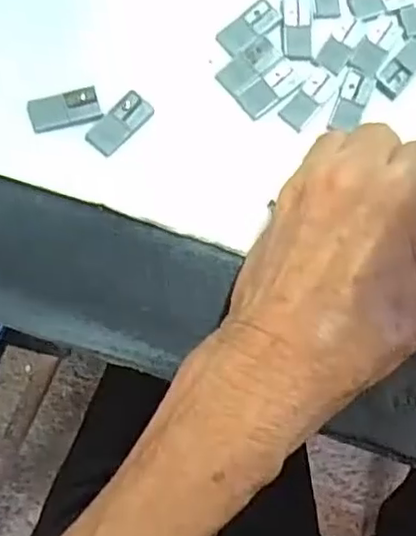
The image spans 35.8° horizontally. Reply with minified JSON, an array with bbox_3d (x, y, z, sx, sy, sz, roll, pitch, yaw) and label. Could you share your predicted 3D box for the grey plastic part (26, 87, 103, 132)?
[{"bbox_3d":[-0.057,-0.063,0.258,0.027,0.006,0.013,-14,82,-9],"label":"grey plastic part"}]

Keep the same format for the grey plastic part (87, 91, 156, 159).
[{"bbox_3d":[-0.035,-0.058,0.258,0.014,0.004,0.029,42,78,2],"label":"grey plastic part"}]

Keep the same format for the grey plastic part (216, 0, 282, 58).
[{"bbox_3d":[0.018,-0.102,0.274,0.028,0.004,0.013,-41,87,-11],"label":"grey plastic part"}]

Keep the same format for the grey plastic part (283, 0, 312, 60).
[{"bbox_3d":[0.038,-0.104,0.276,0.012,0.004,0.030,3,80,-6],"label":"grey plastic part"}]

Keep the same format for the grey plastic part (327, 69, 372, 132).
[{"bbox_3d":[0.061,-0.071,0.272,0.012,0.004,0.028,19,79,-3],"label":"grey plastic part"}]

